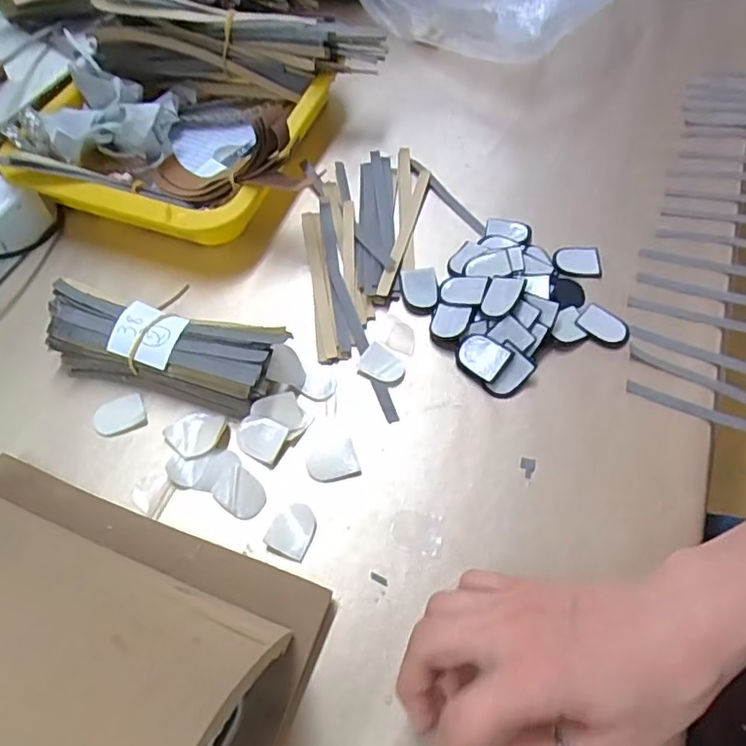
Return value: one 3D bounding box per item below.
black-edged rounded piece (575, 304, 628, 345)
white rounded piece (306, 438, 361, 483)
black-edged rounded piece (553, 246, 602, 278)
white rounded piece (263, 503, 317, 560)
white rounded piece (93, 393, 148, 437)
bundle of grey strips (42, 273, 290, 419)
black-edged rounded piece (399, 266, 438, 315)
[{"bbox_3d":[0.158,-0.033,0.410,0.034,0.004,0.025,33,62,18],"label":"black-edged rounded piece"},{"bbox_3d":[-0.024,0.052,0.352,0.029,0.004,0.023,-14,59,-10],"label":"white rounded piece"},{"bbox_3d":[0.151,-0.084,0.443,0.034,0.004,0.030,4,57,1],"label":"black-edged rounded piece"},{"bbox_3d":[-0.044,0.086,0.331,0.023,0.004,0.028,20,59,11],"label":"white rounded piece"},{"bbox_3d":[-0.157,0.026,0.371,0.030,0.004,0.025,-20,60,-13],"label":"white rounded piece"},{"bbox_3d":[-0.129,-0.018,0.370,0.142,0.033,0.055,9,57,5],"label":"bundle of grey strips"},{"bbox_3d":[0.033,-0.059,0.419,0.024,0.011,0.034,-2,57,-3],"label":"black-edged rounded piece"}]

